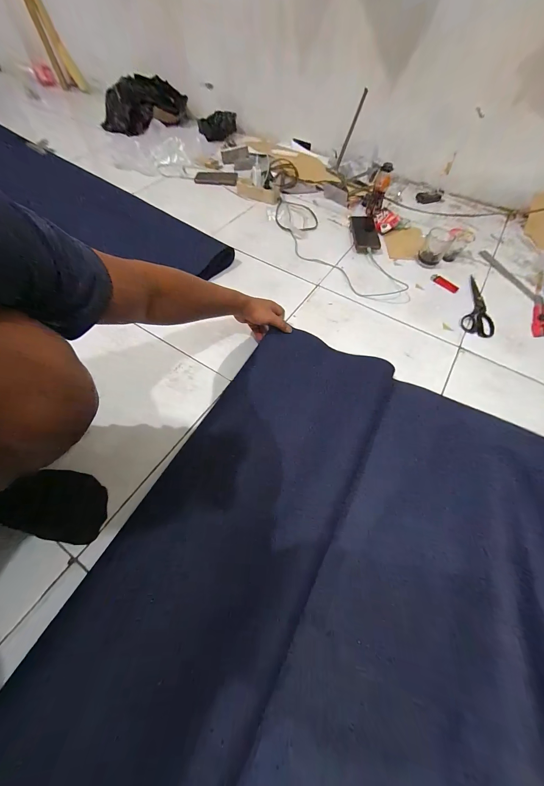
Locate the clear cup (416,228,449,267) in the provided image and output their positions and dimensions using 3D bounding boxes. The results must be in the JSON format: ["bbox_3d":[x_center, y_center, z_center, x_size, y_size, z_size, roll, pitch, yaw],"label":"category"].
[{"bbox_3d":[0.485,-0.434,0.811,0.067,0.075,0.077,7,60,3],"label":"clear cup"}]

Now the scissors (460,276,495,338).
[{"bbox_3d":[0.570,-0.235,0.738,0.079,0.005,0.226,25,62,13],"label":"scissors"}]

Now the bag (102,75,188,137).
[{"bbox_3d":[-0.607,-1.355,1.278,0.402,0.123,0.250,-13,61,-10],"label":"bag"}]

